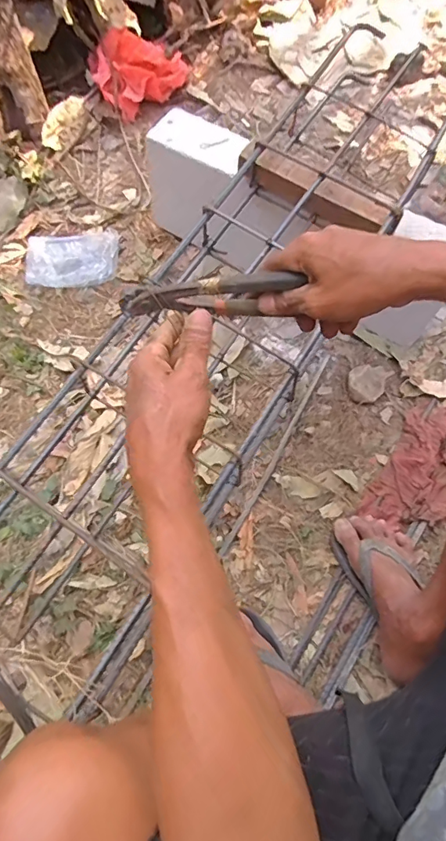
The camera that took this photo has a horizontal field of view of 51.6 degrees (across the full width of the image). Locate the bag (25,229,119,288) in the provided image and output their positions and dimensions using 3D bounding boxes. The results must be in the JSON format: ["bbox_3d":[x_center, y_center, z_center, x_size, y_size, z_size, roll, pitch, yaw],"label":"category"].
[{"bbox_3d":[-0.311,-0.338,0.961,0.187,0.018,0.133,-9,65,-5],"label":"bag"}]

